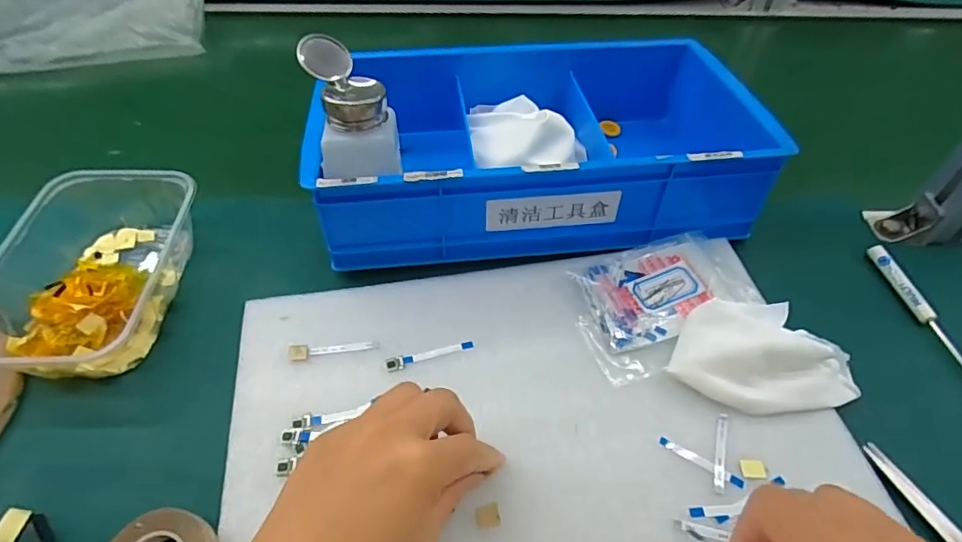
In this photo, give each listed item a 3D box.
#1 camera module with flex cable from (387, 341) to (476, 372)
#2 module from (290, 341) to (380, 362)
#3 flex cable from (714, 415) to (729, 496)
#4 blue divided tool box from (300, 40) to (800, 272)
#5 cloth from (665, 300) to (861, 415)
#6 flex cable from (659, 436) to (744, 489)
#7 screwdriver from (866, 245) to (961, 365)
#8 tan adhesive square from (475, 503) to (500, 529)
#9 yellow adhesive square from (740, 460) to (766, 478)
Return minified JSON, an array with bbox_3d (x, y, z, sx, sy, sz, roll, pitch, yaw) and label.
[{"bbox_3d":[-0.035,0.057,0.361,0.060,0.004,0.009,-14,52,-12],"label":"camera module with flex cable"},{"bbox_3d":[-0.101,0.054,0.361,0.059,0.004,0.010,-4,50,-4],"label":"module"},{"bbox_3d":[0.145,0.109,0.318,0.006,0.004,0.050,15,51,11],"label":"flex cable"},{"bbox_3d":[0.046,-0.118,0.453,0.344,0.083,0.211,-3,50,-4],"label":"blue divided tool box"},{"bbox_3d":[0.188,0.052,0.347,0.121,0.031,0.073,-5,50,-5],"label":"cloth"},{"bbox_3d":[0.132,0.114,0.316,0.049,0.004,0.006,27,55,20],"label":"flex cable"},{"bbox_3d":[0.328,0.033,0.390,0.011,0.015,0.129,-6,50,-6],"label":"screwdriver"},{"bbox_3d":[0.004,0.136,0.294,0.013,0.004,0.011,-7,51,-6],"label":"tan adhesive square"},{"bbox_3d":[0.161,0.117,0.311,0.014,0.004,0.011,1,50,0],"label":"yellow adhesive square"}]

